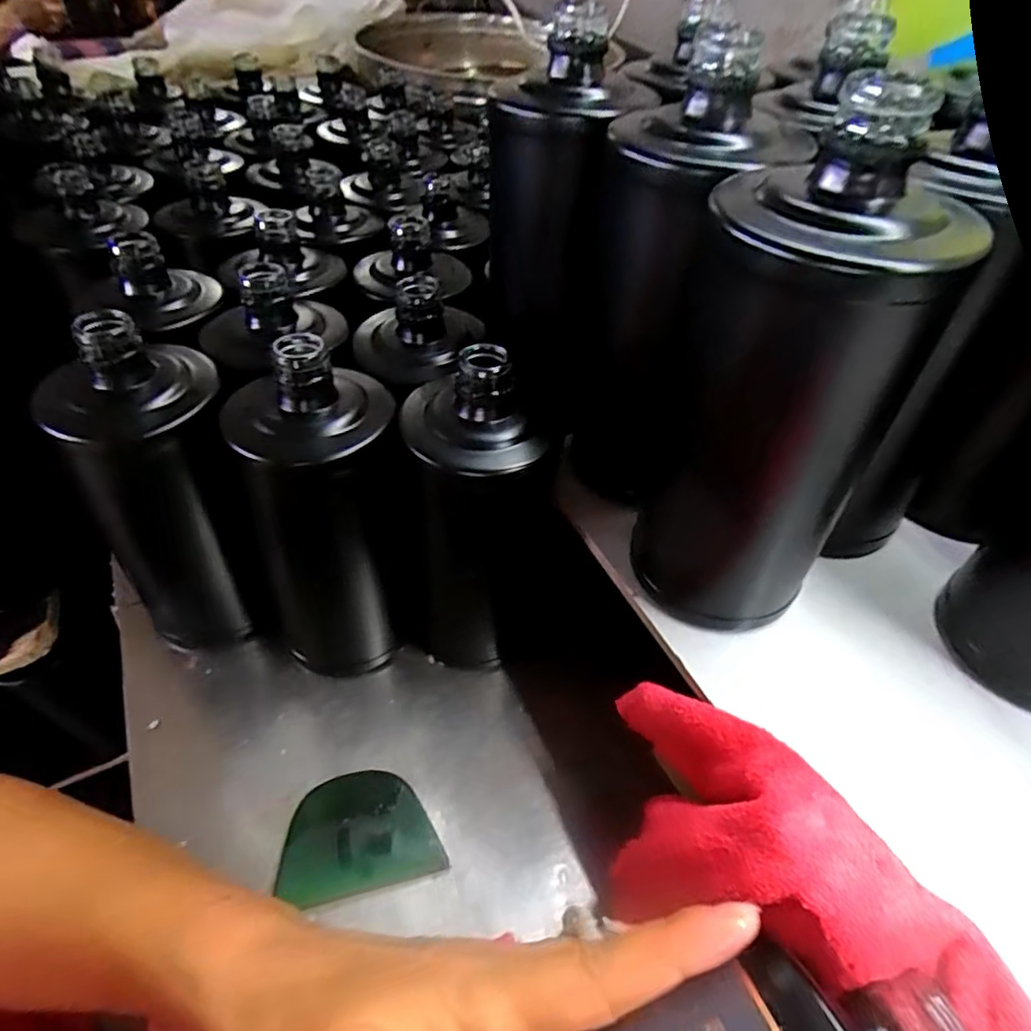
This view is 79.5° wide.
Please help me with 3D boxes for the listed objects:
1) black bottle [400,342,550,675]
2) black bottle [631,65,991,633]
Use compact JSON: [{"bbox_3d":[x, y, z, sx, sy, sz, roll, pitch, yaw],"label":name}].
[{"bbox_3d":[-0.025,0.004,0.337,0.076,0.192,0.070,-4,48,-3],"label":"black bottle"},{"bbox_3d":[0.094,-0.045,0.238,0.076,0.187,0.078,6,48,6],"label":"black bottle"}]

